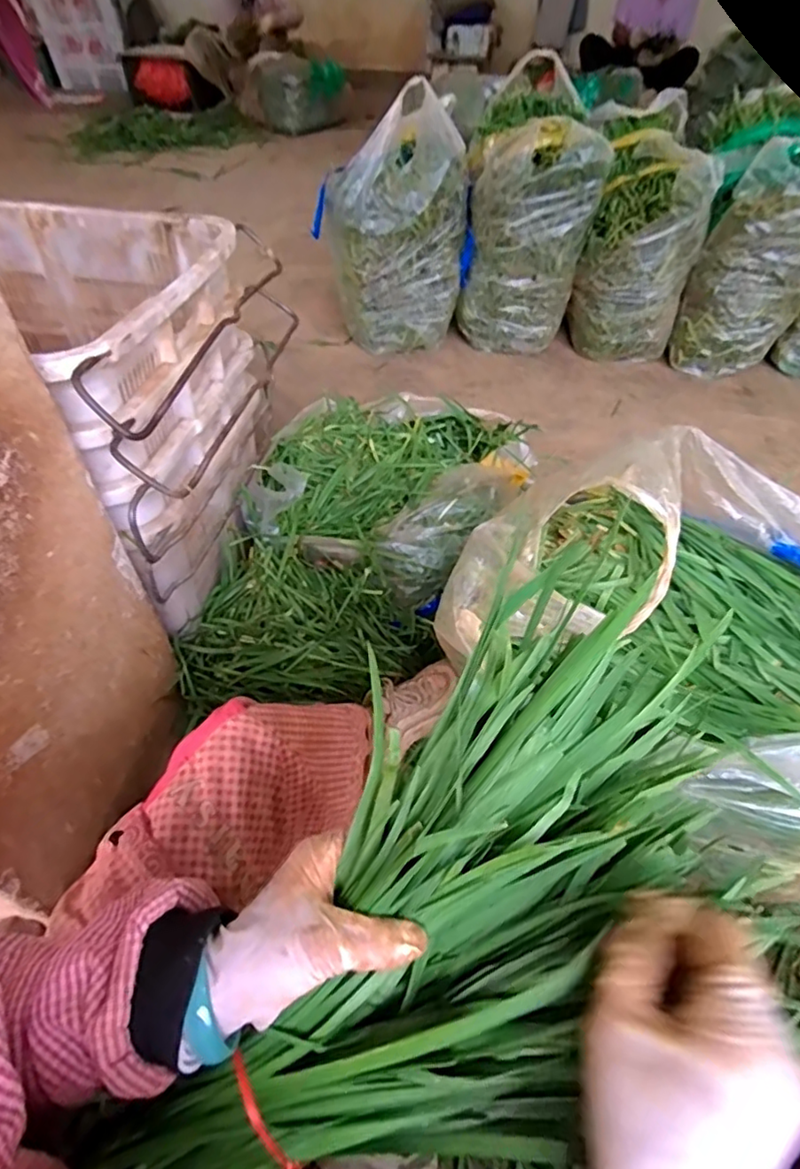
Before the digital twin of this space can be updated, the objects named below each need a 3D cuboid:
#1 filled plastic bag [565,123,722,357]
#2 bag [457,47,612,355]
[{"bbox_3d":[0.622,-0.850,1.498,0.265,0.466,0.266,19,52,14],"label":"filled plastic bag"},{"bbox_3d":[0.322,-0.977,1.532,0.286,0.567,0.384,2,50,0],"label":"bag"}]

